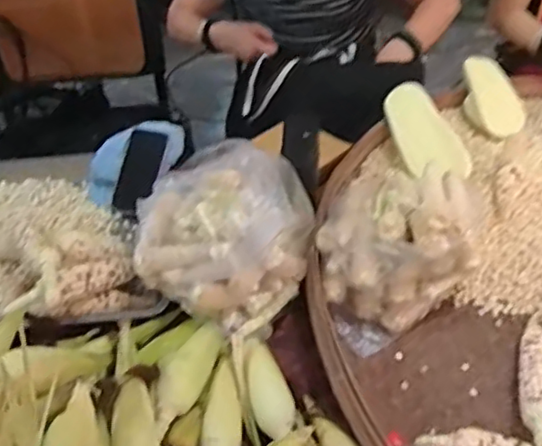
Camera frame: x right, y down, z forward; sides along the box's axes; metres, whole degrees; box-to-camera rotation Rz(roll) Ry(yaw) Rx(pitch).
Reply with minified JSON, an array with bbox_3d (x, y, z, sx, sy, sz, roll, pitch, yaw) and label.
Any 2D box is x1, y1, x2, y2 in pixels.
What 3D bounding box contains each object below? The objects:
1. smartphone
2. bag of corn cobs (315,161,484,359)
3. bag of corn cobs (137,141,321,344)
[{"bbox_3d":[-0.240,-0.095,1.147,0.074,0.015,0.157,13,75,12],"label":"smartphone"},{"bbox_3d":[0.185,0.019,0.980,0.259,0.191,0.227,-23,52,-20],"label":"bag of corn cobs"},{"bbox_3d":[-0.073,0.022,0.970,0.253,0.178,0.245,27,52,22],"label":"bag of corn cobs"}]

